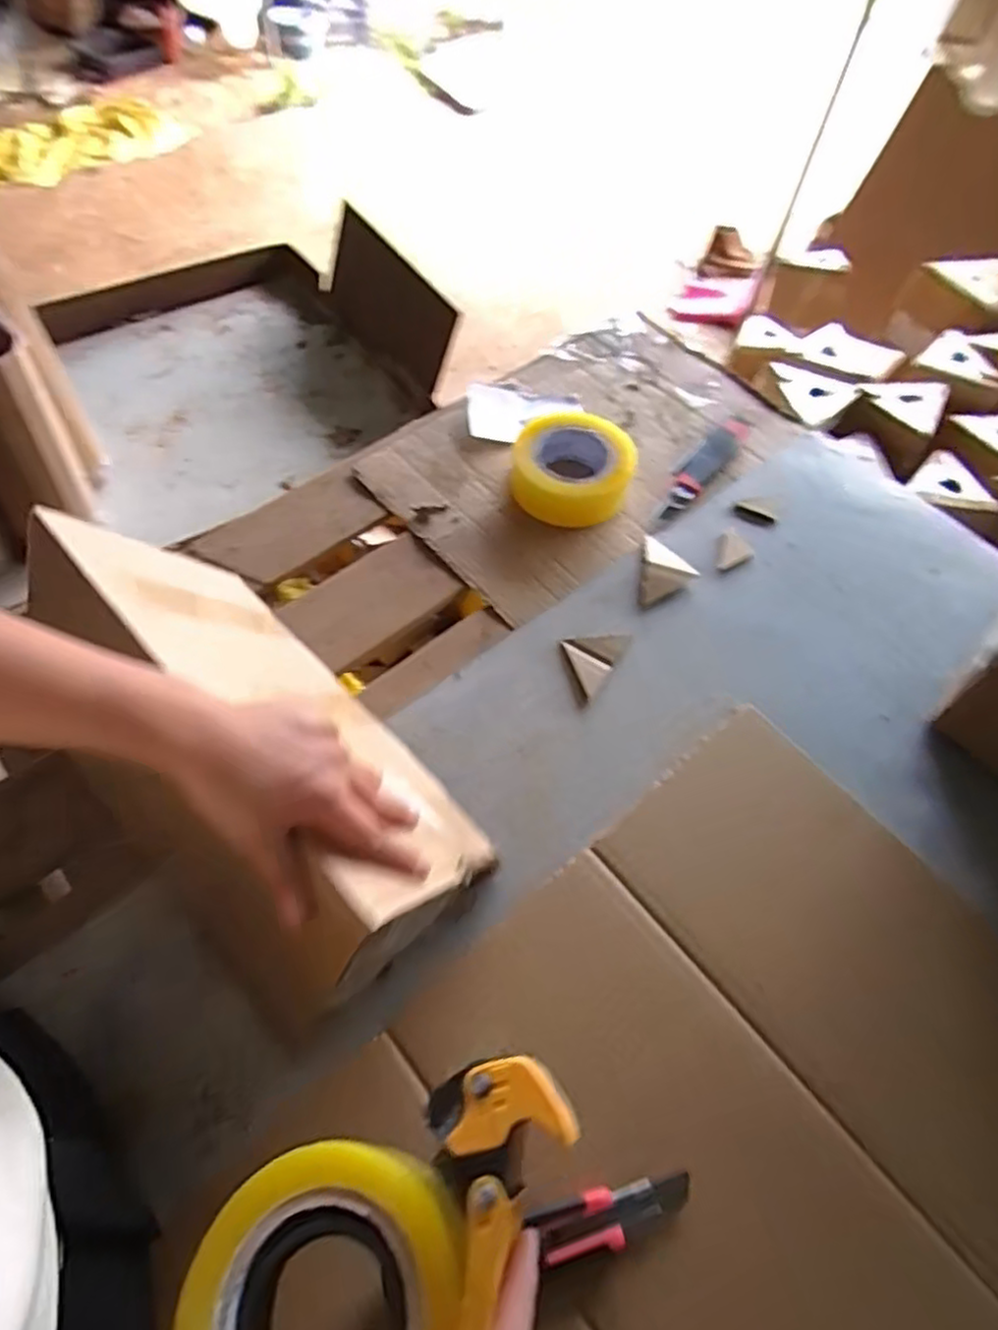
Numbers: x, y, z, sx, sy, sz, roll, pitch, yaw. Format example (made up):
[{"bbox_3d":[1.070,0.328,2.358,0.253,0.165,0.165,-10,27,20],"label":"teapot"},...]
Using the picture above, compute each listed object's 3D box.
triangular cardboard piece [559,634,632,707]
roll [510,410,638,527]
[{"bbox_3d":[0.080,-0.006,0.637,0.051,0.017,0.075,30,63,13],"label":"triangular cardboard piece"},{"bbox_3d":[0.080,-0.211,0.734,0.123,0.047,0.123,1,60,-2],"label":"roll"}]

